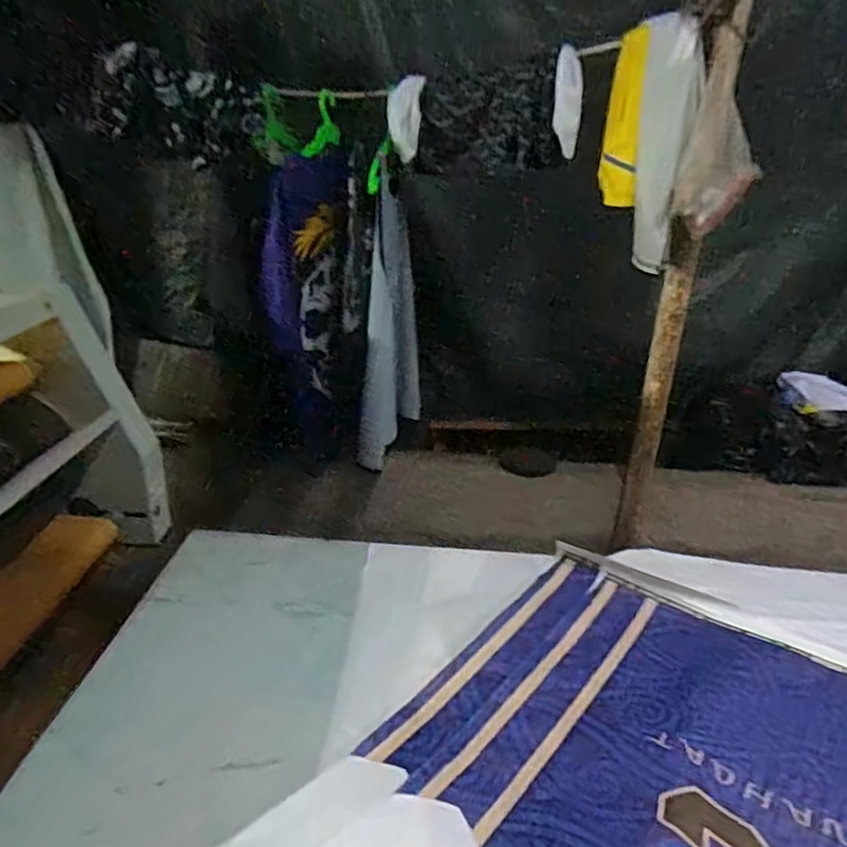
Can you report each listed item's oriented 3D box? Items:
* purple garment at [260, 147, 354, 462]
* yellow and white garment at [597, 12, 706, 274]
[{"bbox_3d":[-0.256,-0.237,1.512,0.217,0.668,0.160,-3,24,-11],"label":"purple garment"},{"bbox_3d":[0.448,-0.550,1.331,0.171,0.436,0.060,9,25,16],"label":"yellow and white garment"}]

